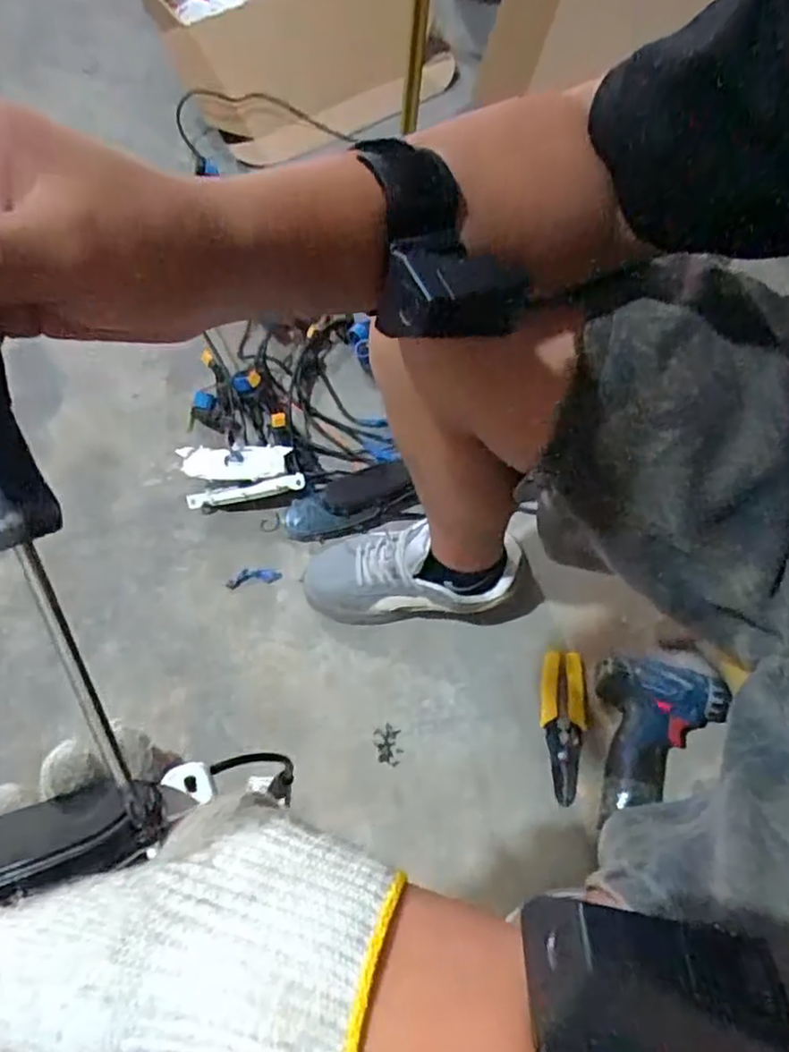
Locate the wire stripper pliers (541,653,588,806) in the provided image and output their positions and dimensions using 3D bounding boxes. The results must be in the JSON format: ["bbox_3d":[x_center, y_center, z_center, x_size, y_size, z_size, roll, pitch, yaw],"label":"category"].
[{"bbox_3d":[0.190,0.225,0.776,0.048,0.027,0.162,3,65,4],"label":"wire stripper pliers"}]

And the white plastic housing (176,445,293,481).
[{"bbox_3d":[-0.206,-0.082,0.886,0.135,0.022,0.050,-6,65,0],"label":"white plastic housing"}]

